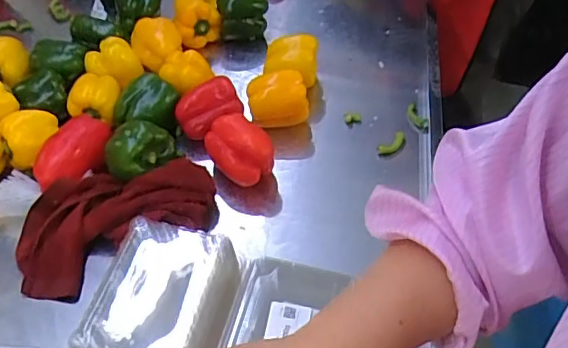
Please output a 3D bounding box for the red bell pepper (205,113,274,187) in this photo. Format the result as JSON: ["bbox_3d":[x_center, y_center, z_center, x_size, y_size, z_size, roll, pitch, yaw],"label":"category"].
[{"bbox_3d":[-0.059,-0.025,0.734,0.085,0.075,0.074,-7,49,-5],"label":"red bell pepper"}]

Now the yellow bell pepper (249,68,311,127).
[{"bbox_3d":[-0.010,-0.109,0.801,0.084,0.073,0.060,-11,49,-9],"label":"yellow bell pepper"}]

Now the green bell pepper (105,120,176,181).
[{"bbox_3d":[-0.188,-0.033,0.708,0.062,0.062,0.079,20,52,18],"label":"green bell pepper"}]

